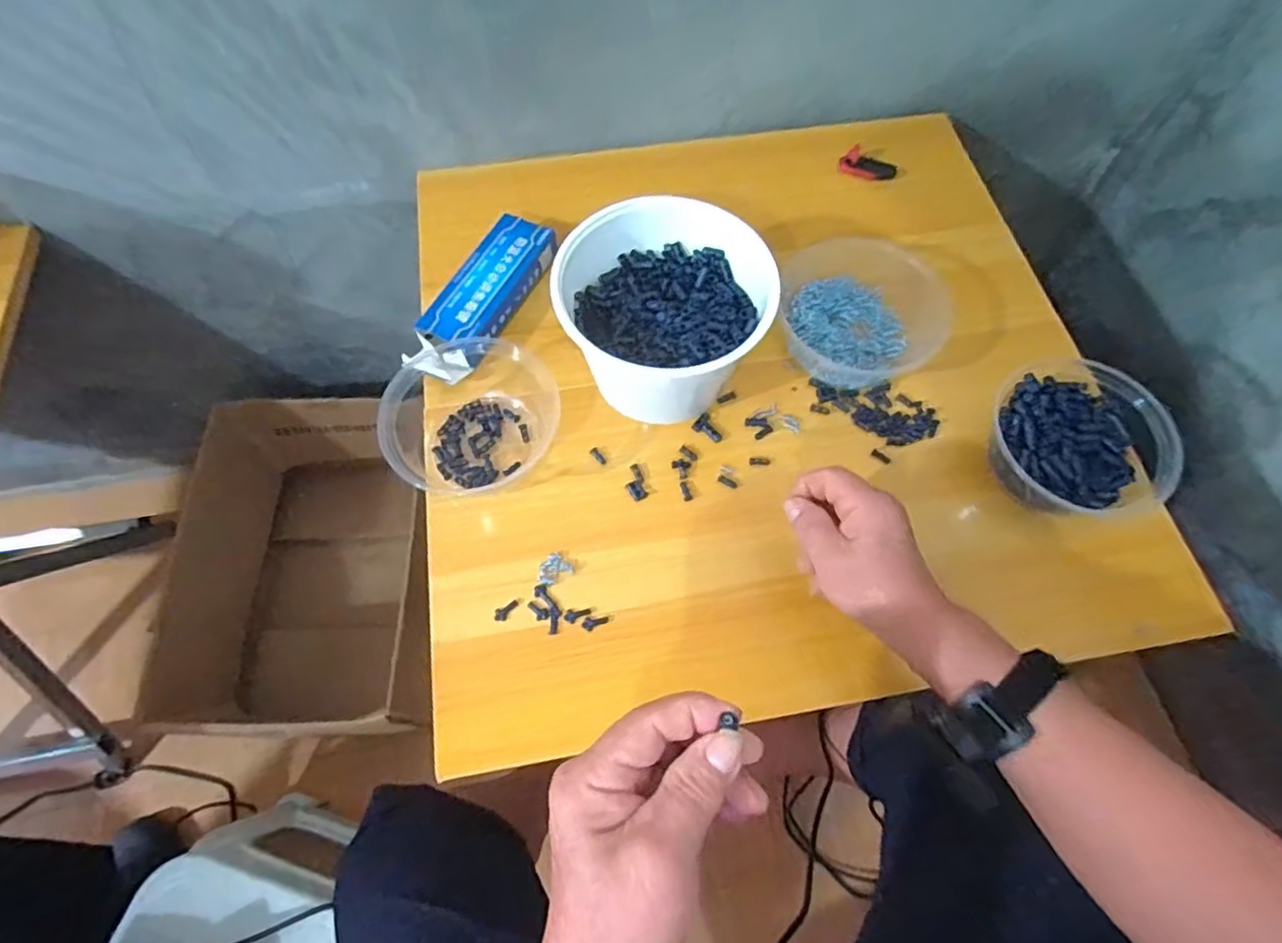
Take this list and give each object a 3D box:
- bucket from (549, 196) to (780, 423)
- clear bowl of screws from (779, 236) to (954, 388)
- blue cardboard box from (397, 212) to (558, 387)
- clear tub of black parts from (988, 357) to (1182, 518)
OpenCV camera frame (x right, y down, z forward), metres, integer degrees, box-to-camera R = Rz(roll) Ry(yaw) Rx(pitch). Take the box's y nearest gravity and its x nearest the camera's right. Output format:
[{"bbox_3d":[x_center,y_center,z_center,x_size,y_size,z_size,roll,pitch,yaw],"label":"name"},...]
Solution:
[{"bbox_3d":[0.018,-0.127,0.517,0.158,0.111,0.141,17,66,5],"label":"bucket"},{"bbox_3d":[0.192,-0.144,0.552,0.131,0.058,0.134,2,66,-1],"label":"clear bowl of screws"},{"bbox_3d":[-0.141,-0.156,0.572,0.064,0.031,0.179,27,68,10],"label":"blue cardboard box"},{"bbox_3d":[0.330,-0.030,0.492,0.134,0.062,0.132,1,66,-2],"label":"clear tub of black parts"}]

